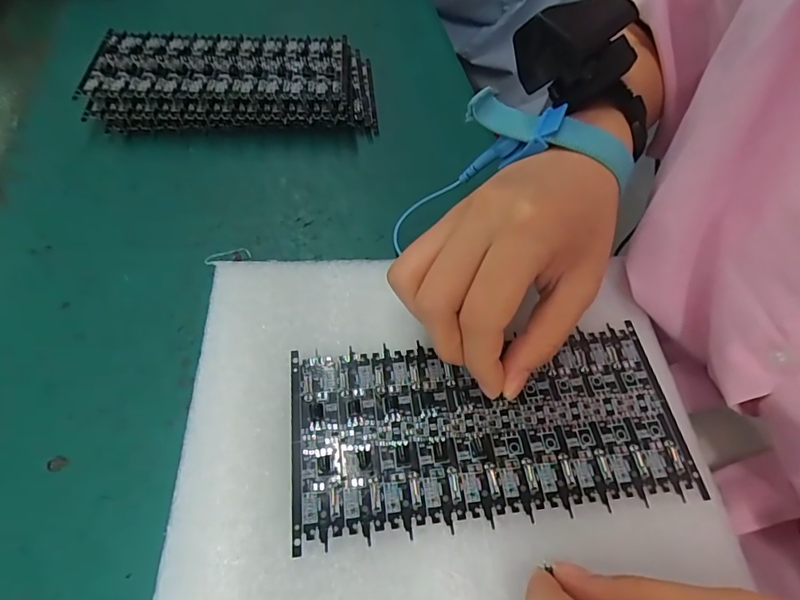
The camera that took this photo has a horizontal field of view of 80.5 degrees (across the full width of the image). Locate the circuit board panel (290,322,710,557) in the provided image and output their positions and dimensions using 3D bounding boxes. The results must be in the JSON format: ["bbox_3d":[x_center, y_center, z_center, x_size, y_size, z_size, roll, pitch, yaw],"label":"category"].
[{"bbox_3d":[0.037,0.052,0.203,0.163,0.004,0.073,-4,58,-6],"label":"circuit board panel"}]

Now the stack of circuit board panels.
[{"bbox_3d":[-0.107,-0.146,0.317,0.177,0.027,0.079,-4,58,-5],"label":"stack of circuit board panels"}]

